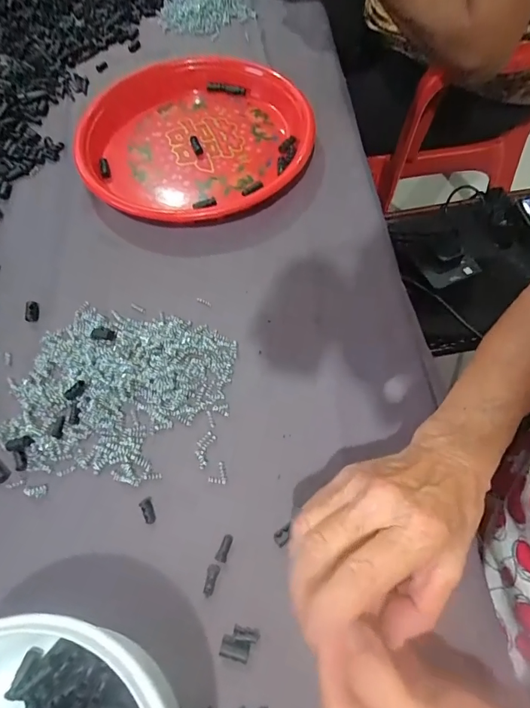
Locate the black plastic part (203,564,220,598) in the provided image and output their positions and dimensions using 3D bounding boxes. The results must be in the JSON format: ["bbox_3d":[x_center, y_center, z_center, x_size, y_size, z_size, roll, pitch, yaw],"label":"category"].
[{"bbox_3d":[-0.036,0.153,0.285,0.008,0.004,0.020,10,64,5],"label":"black plastic part"}]

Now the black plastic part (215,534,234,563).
[{"bbox_3d":[-0.028,0.134,0.292,0.008,0.004,0.018,16,65,8],"label":"black plastic part"}]

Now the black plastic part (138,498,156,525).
[{"bbox_3d":[-0.085,0.113,0.305,0.009,0.004,0.018,-22,65,-10],"label":"black plastic part"}]

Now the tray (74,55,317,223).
[{"bbox_3d":[-0.077,-0.246,0.458,0.252,0.049,0.240,-4,64,-2],"label":"tray"}]

